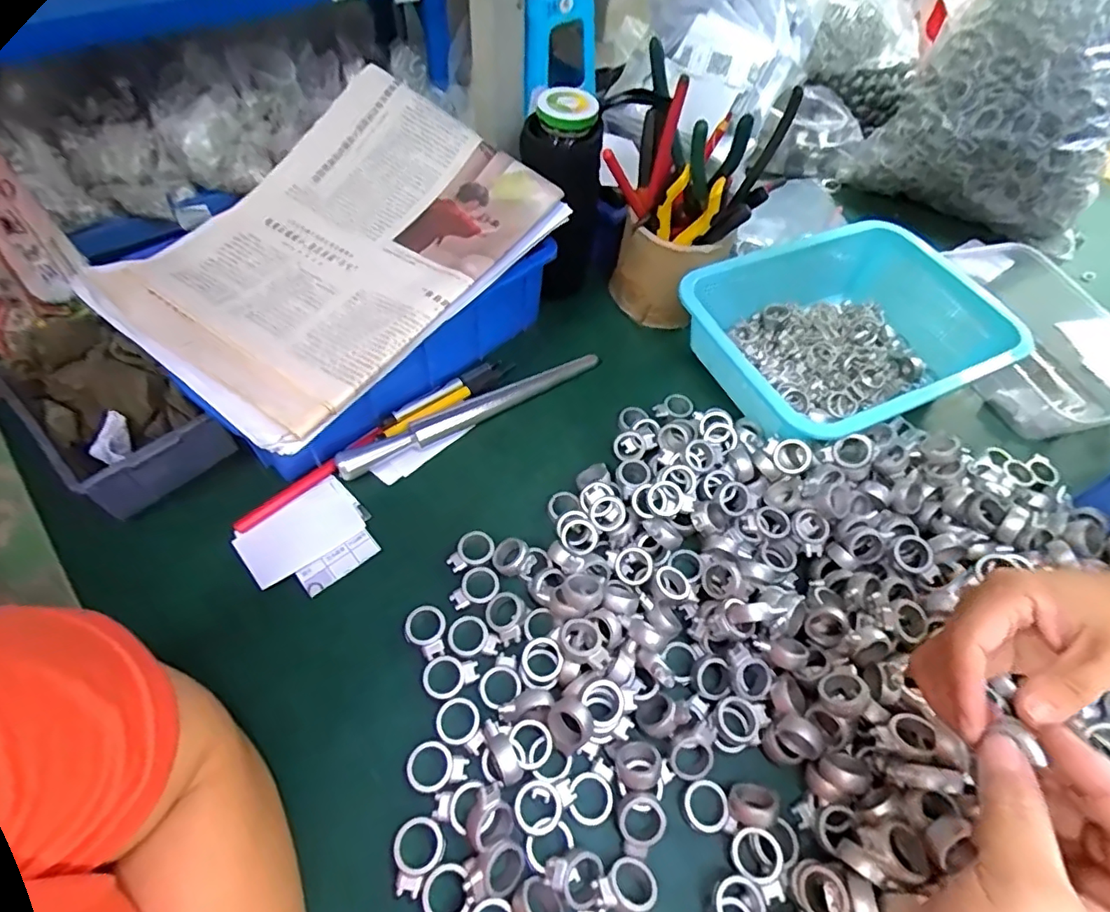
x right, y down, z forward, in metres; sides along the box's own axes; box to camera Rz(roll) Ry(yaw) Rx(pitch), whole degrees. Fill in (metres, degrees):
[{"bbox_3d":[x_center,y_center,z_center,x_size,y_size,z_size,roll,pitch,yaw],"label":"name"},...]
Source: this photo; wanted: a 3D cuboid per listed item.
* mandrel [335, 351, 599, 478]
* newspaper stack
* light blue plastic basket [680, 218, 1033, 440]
[{"bbox_3d":[-0.066,-0.040,0.469,0.242,0.024,0.019,-27,61,-21],"label":"mandrel"},{"bbox_3d":[-0.169,-0.169,0.416,0.231,0.073,0.291,33,59,17],"label":"newspaper stack"},{"bbox_3d":[0.264,-0.115,0.498,0.260,0.062,0.193,-22,60,-18],"label":"light blue plastic basket"}]

